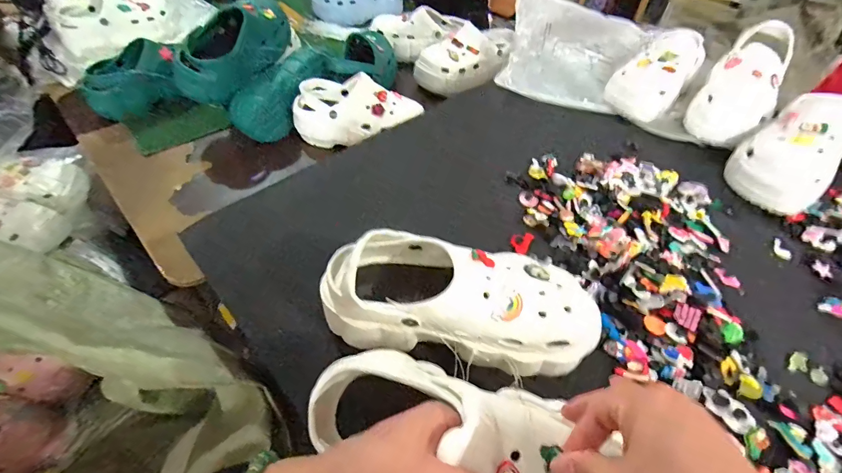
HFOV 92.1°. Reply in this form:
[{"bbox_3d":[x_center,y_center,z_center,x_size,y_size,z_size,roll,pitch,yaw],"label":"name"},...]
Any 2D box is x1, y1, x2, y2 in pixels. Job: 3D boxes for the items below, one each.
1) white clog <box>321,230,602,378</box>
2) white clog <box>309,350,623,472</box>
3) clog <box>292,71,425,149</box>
[{"bbox_3d":[0.039,0.059,0.405,0.271,0.085,0.109,8,49,5],"label":"white clog"},{"bbox_3d":[0.029,0.153,0.277,0.242,0.098,0.096,26,53,21],"label":"white clog"},{"bbox_3d":[-0.123,-0.243,0.782,0.236,0.092,0.128,-10,50,-11],"label":"clog"}]

